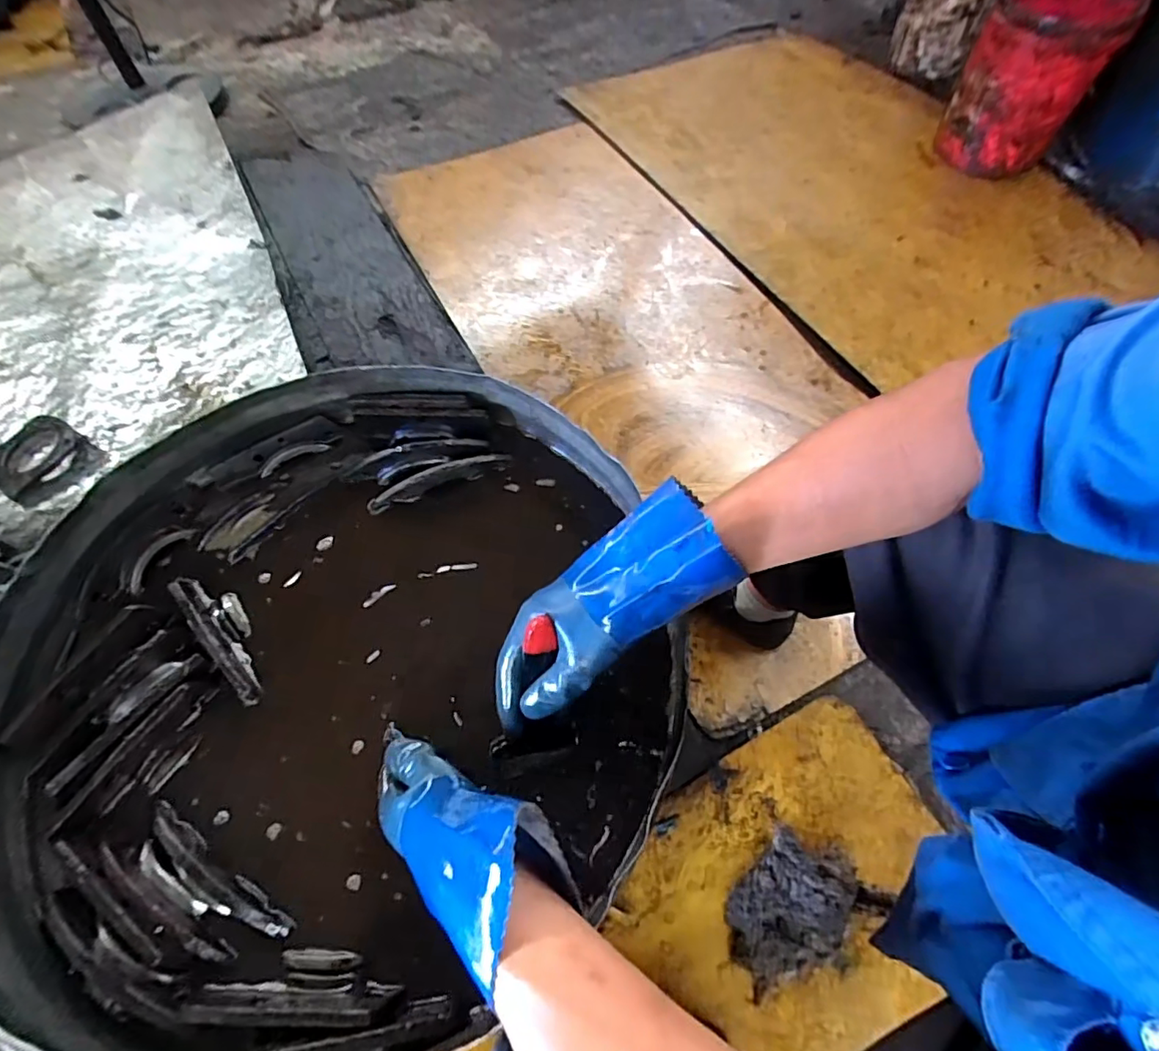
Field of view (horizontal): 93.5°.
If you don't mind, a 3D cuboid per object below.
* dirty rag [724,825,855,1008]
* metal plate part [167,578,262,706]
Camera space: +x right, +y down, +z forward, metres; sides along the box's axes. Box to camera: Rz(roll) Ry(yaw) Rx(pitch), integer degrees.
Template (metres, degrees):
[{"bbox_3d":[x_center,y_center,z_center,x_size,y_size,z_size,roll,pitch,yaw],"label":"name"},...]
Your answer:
[{"bbox_3d":[0.268,0.490,0.690,0.119,0.070,0.194,37,67,18],"label":"dirty rag"},{"bbox_3d":[-0.338,0.100,0.504,0.021,0.037,0.144,-38,68,-19],"label":"metal plate part"}]

